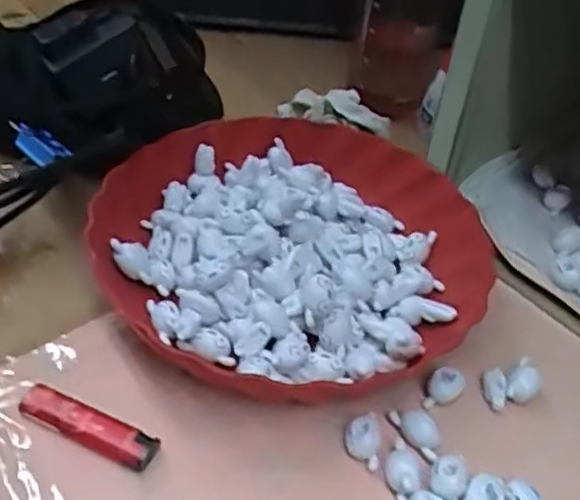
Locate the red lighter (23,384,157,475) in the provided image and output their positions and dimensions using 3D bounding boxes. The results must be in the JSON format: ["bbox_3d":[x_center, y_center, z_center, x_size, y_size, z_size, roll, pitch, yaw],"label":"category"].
[{"bbox_3d":[-0.105,0.093,0.357,0.076,0.012,0.018,19,45,15],"label":"red lighter"}]

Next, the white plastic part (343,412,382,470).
[{"bbox_3d":[0.040,0.101,0.361,0.017,0.013,0.025,-11,46,-17],"label":"white plastic part"}]

